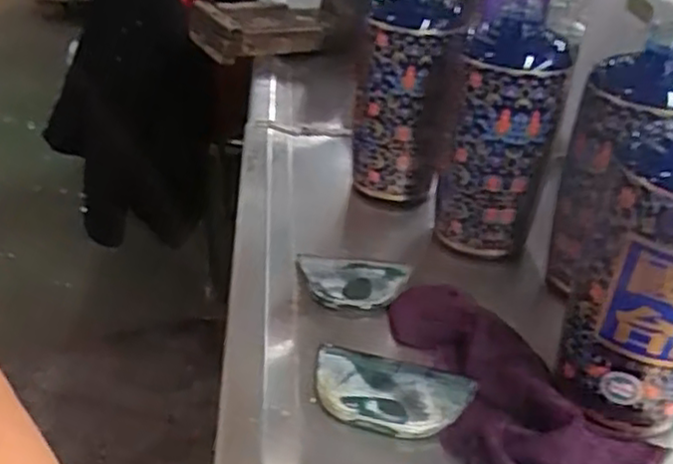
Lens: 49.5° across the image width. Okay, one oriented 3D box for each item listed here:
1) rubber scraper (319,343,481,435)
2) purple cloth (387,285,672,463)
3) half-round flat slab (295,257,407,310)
[{"bbox_3d":[0.030,0.094,0.425,0.092,0.008,0.055,10,29,15],"label":"rubber scraper"},{"bbox_3d":[0.086,0.081,0.420,0.077,0.028,0.189,-12,35,-20],"label":"purple cloth"},{"bbox_3d":[0.008,0.036,0.517,0.076,0.013,0.051,10,33,13],"label":"half-round flat slab"}]

